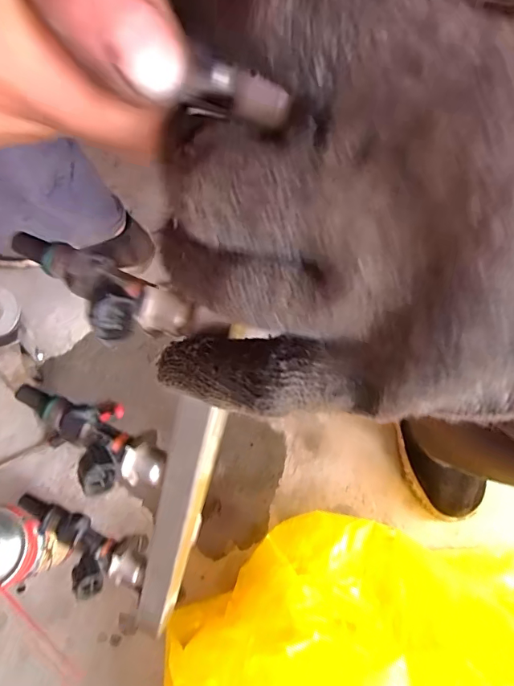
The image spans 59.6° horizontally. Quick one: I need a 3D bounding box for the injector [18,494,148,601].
[{"bbox_3d":[-0.095,0.106,0.231,0.077,0.024,0.032,17,67,5],"label":"injector"}]

